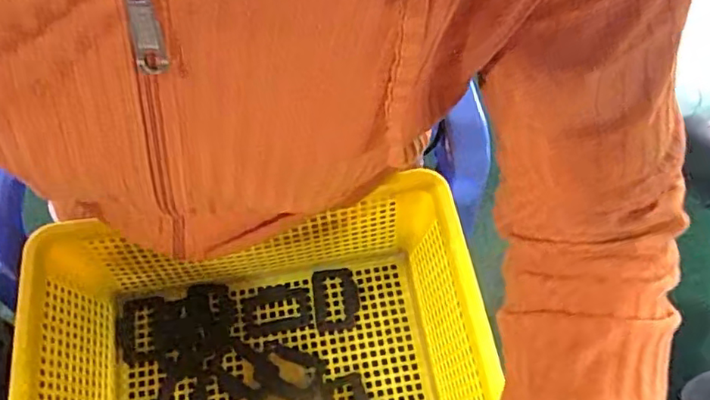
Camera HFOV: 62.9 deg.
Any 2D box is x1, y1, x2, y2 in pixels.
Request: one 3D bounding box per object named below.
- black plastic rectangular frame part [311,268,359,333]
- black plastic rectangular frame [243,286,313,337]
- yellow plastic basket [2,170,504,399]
[{"bbox_3d":[-0.016,0.082,0.482,0.036,0.006,0.051,-6,61,-4],"label":"black plastic rectangular frame part"},{"bbox_3d":[-0.065,0.089,0.479,0.054,0.004,0.036,-10,62,-6],"label":"black plastic rectangular frame"},{"bbox_3d":[-0.065,0.126,0.416,0.298,0.115,0.214,-7,60,-4],"label":"yellow plastic basket"}]

